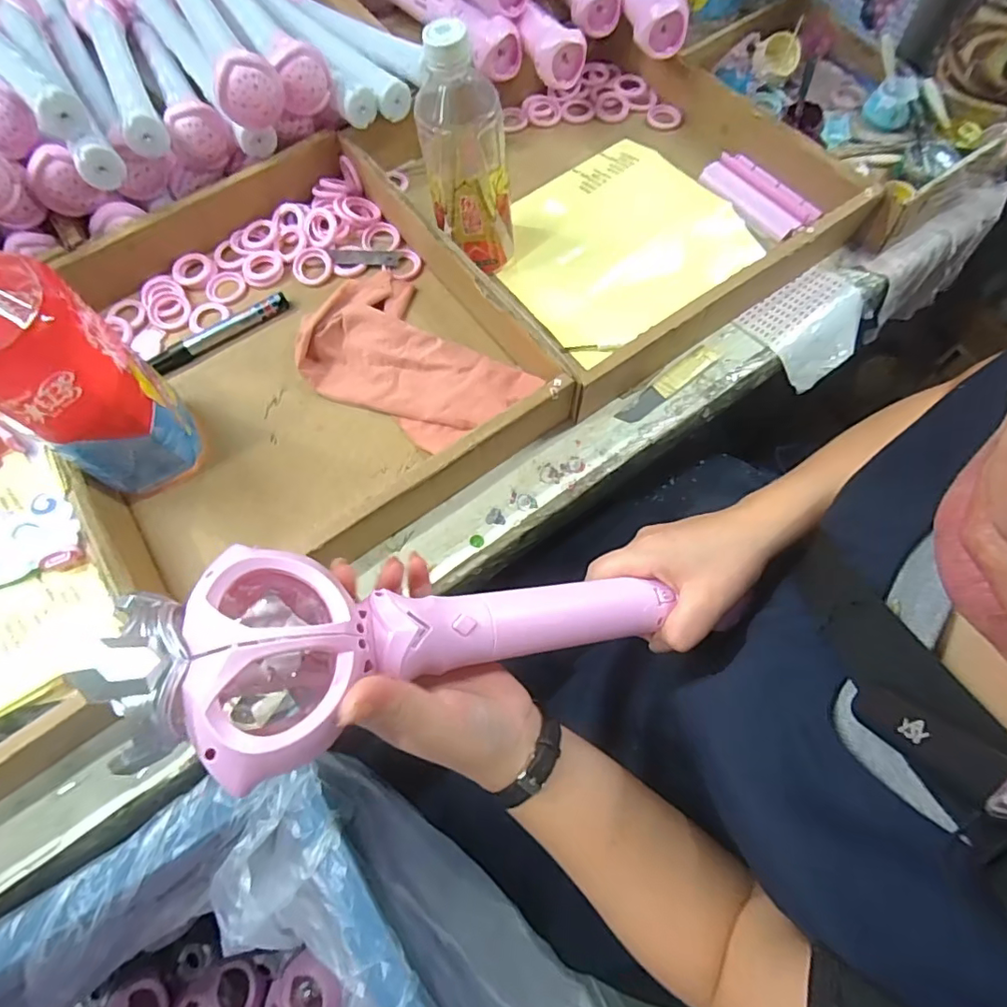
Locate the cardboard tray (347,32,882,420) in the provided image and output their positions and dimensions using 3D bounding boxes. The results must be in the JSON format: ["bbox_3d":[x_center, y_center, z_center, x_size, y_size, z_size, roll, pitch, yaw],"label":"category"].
[{"bbox_3d":[0.106,-0.312,0.528,0.351,0.078,0.360,-34,72,-11],"label":"cardboard tray"}]

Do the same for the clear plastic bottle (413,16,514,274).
[{"bbox_3d":[-0.030,-0.283,0.442,0.069,0.178,0.079,-8,69,-2],"label":"clear plastic bottle"}]

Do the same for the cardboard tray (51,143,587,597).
[{"bbox_3d":[-0.181,-0.134,0.459,0.355,0.063,0.388,-29,72,-8],"label":"cardboard tray"}]

